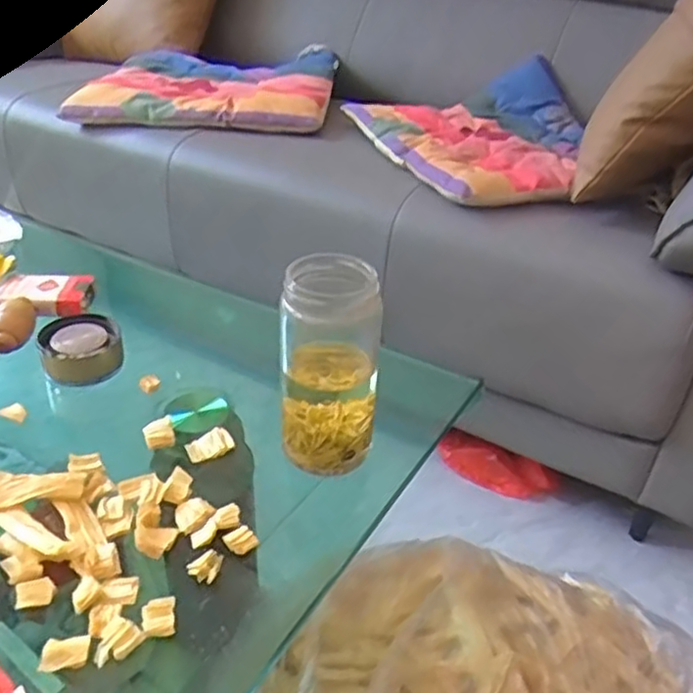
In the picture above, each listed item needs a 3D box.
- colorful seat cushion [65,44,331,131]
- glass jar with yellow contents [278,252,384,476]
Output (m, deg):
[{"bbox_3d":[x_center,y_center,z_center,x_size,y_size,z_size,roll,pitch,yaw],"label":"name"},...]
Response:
[{"bbox_3d":[-0.237,-0.475,1.257,0.429,0.062,0.350,6,34,4],"label":"colorful seat cushion"},{"bbox_3d":[-0.010,0.013,0.496,0.062,0.147,0.065,3,34,-2],"label":"glass jar with yellow contents"}]

